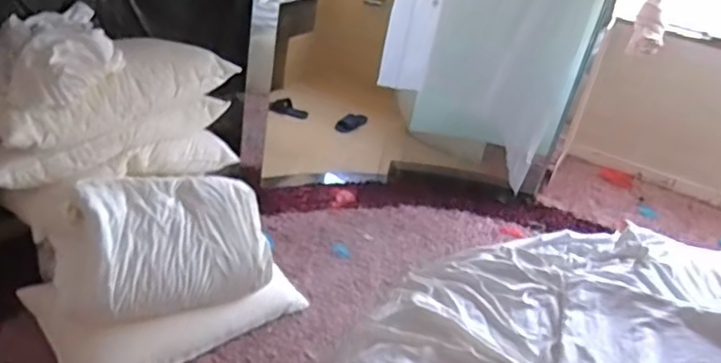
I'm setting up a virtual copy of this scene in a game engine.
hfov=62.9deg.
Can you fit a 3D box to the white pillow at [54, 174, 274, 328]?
[{"bbox_3d":[-0.601,0.184,1.793,0.614,0.308,0.317,-13,34,-29],"label":"white pillow"}]

